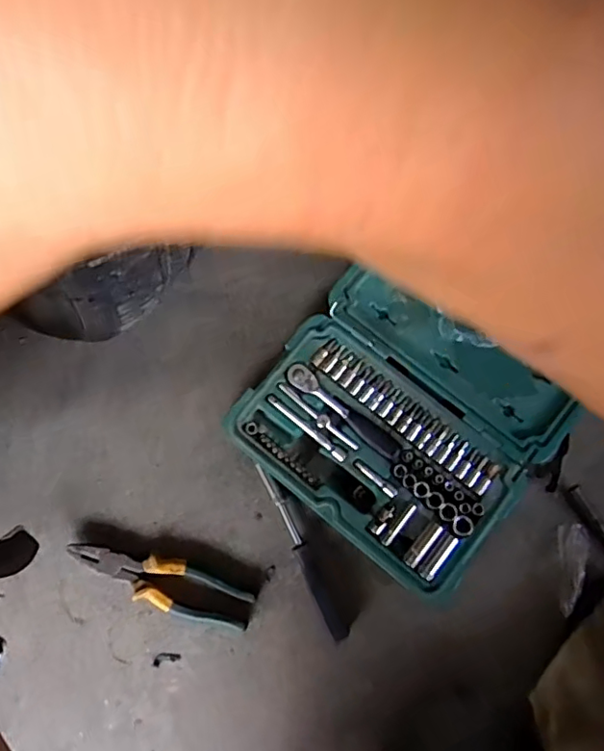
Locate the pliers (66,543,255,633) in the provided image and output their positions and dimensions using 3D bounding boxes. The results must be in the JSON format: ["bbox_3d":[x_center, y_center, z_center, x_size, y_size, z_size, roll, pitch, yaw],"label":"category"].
[{"bbox_3d":[-0.145,0.209,0.586,0.190,0.018,0.049,22,80,4],"label":"pliers"}]

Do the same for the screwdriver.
[{"bbox_3d":[-0.001,0.181,0.597,0.019,0.019,0.189,-26,80,-5],"label":"screwdriver"}]

